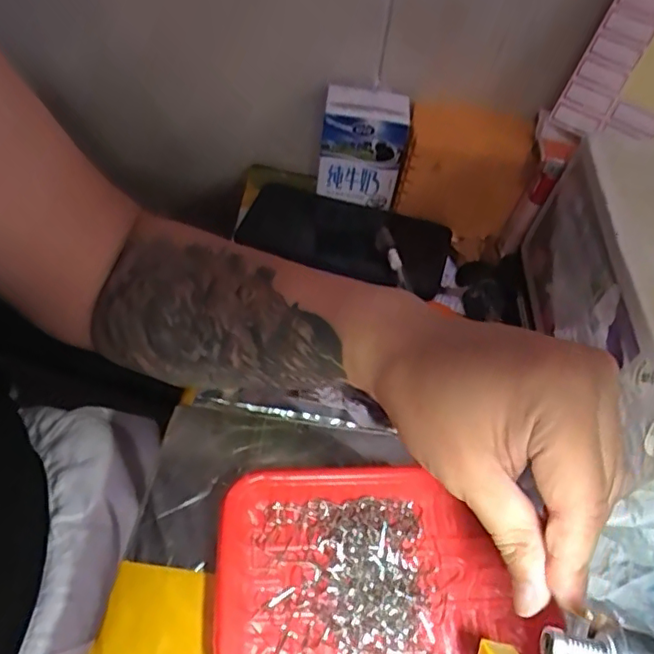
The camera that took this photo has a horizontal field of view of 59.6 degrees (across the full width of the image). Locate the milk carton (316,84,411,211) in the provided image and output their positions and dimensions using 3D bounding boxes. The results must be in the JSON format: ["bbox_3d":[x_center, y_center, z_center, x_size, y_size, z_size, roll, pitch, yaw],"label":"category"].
[{"bbox_3d":[0.029,-0.147,0.485,0.067,0.093,0.043,9,51,1],"label":"milk carton"}]

